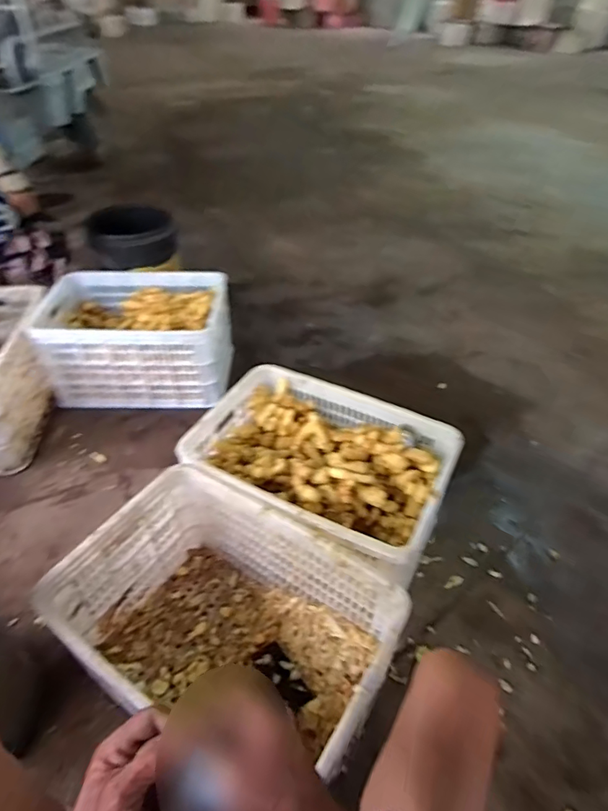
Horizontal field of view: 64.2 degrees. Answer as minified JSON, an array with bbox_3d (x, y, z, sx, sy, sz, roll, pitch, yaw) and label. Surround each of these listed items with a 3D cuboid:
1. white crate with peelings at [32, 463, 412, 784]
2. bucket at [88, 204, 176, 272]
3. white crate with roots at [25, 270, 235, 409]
[{"bbox_3d":[-0.135,0.403,0.864,0.516,0.295,0.352,24,47,24],"label":"white crate with peelings"},{"bbox_3d":[-0.588,-0.586,1.675,0.292,0.147,0.271,-10,43,-11],"label":"bucket"},{"bbox_3d":[-0.515,-0.223,1.554,0.533,0.263,0.394,1,42,2],"label":"white crate with roots"}]

